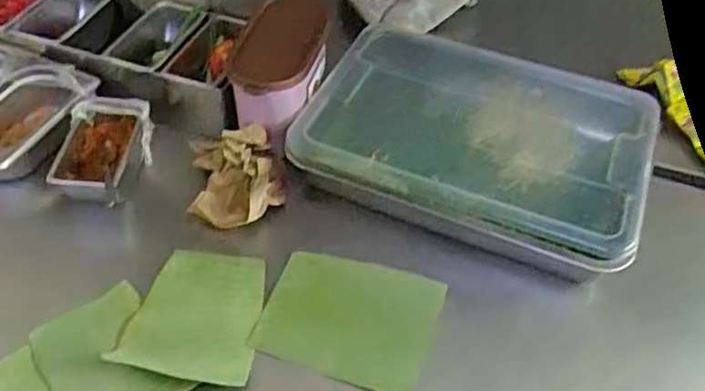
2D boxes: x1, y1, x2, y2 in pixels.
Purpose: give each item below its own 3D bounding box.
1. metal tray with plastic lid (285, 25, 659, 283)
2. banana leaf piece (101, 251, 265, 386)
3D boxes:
[{"bbox_3d":[0.149,-0.073,0.808,0.389,0.083,0.303,17,49,11],"label":"metal tray with plastic lid"},{"bbox_3d":[-0.156,0.114,0.652,0.127,0.020,0.138,5,47,1],"label":"banana leaf piece"}]

